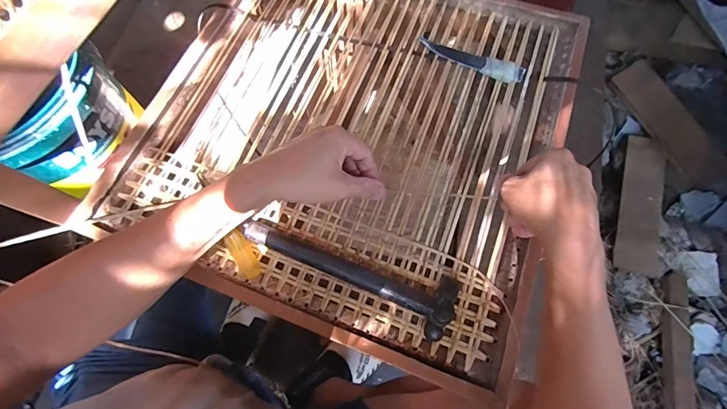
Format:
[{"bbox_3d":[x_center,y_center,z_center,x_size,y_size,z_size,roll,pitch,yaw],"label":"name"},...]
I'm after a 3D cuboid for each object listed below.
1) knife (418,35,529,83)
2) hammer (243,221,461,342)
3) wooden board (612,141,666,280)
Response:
[{"bbox_3d":[0.134,-0.184,0.442,0.133,0.016,0.028,31,74,12],"label":"knife"},{"bbox_3d":[-0.017,0.065,0.353,0.217,0.022,0.055,21,72,9],"label":"hammer"},{"bbox_3d":[0.768,-0.008,0.969,0.122,0.016,0.394,16,72,6],"label":"wooden board"}]

